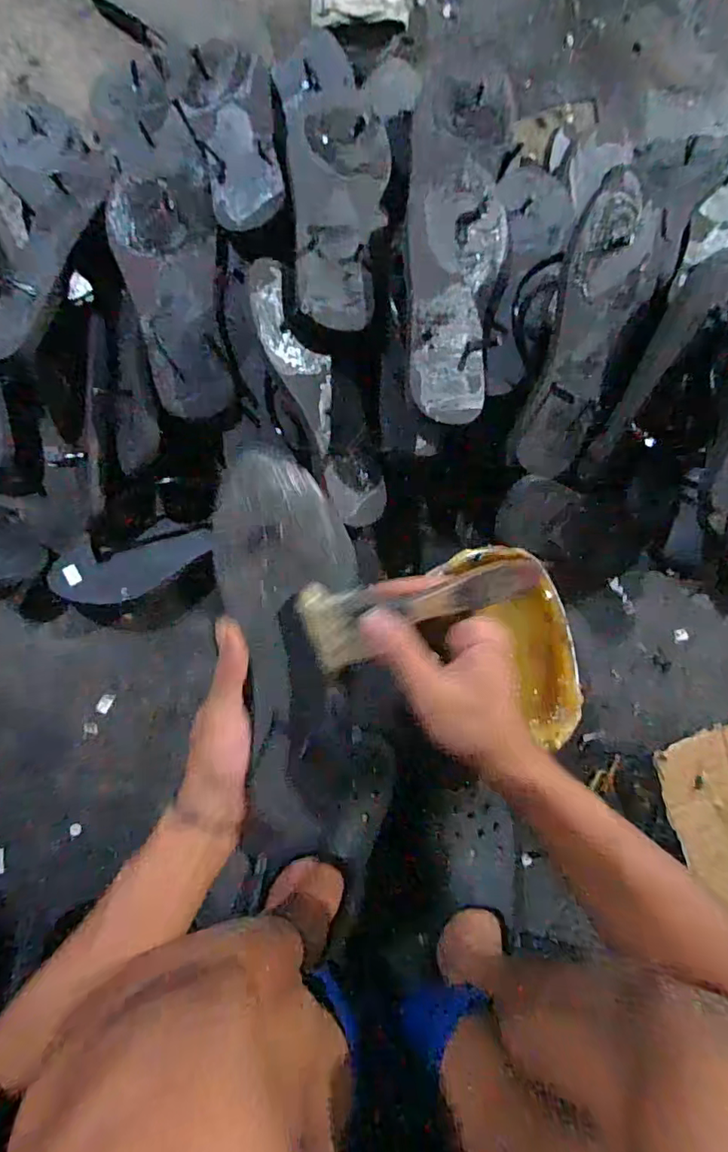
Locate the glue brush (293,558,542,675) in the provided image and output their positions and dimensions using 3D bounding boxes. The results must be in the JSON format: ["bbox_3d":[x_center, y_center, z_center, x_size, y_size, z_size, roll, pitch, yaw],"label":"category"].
[{"bbox_3d":[0.033,0.022,0.318,0.144,0.009,0.052,-11,88,11],"label":"glue brush"}]

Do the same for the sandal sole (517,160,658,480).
[{"bbox_3d":[0.197,-0.209,0.454,0.070,0.025,0.238,11,108,-3],"label":"sandal sole"}]

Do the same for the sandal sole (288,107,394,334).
[{"bbox_3d":[-0.025,-0.336,0.471,0.090,0.025,0.236,4,83,-18],"label":"sandal sole"}]

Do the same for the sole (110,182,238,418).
[{"bbox_3d":[-0.176,-0.257,0.480,0.091,0.038,0.209,-7,88,-3],"label":"sole"}]

